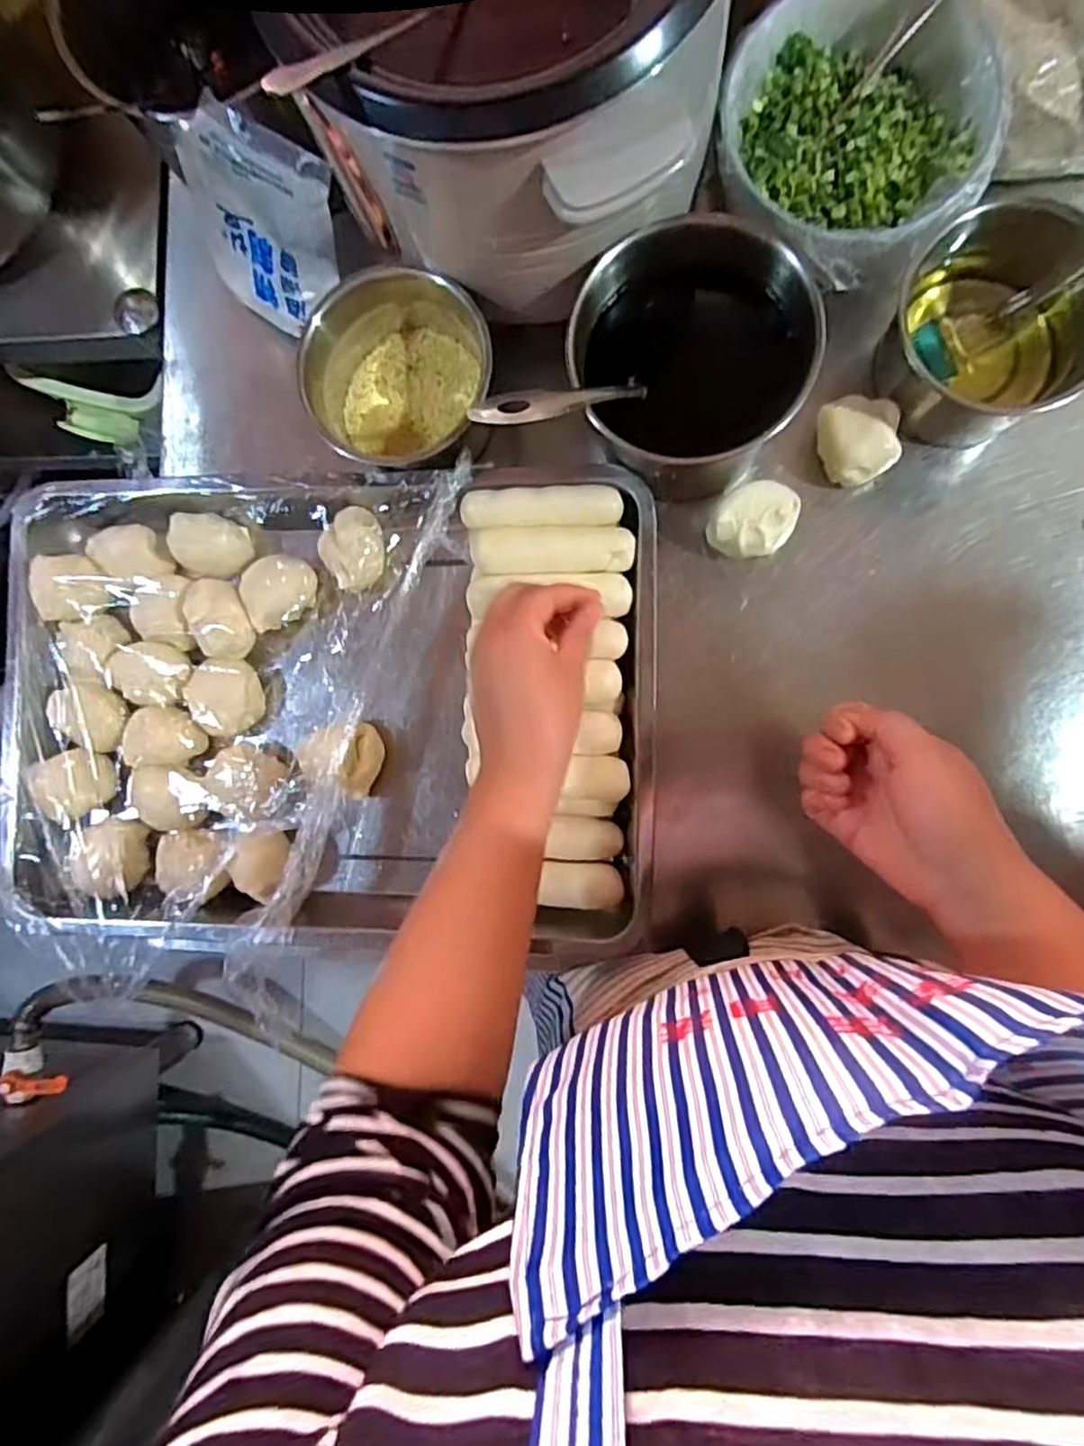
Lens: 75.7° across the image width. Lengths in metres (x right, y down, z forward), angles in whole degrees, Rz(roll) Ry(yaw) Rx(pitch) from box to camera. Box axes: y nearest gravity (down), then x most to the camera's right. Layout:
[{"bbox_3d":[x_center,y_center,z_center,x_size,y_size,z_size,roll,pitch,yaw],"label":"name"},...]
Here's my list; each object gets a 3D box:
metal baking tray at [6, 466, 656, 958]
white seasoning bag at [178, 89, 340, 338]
[{"bbox_3d":[-0.163,-0.009,0.533,0.486,0.067,0.342,1,89,6],"label":"metal baking tray"},{"bbox_3d":[-0.193,-0.343,0.486,0.114,0.131,0.021,32,64,3],"label":"white seasoning bag"}]

